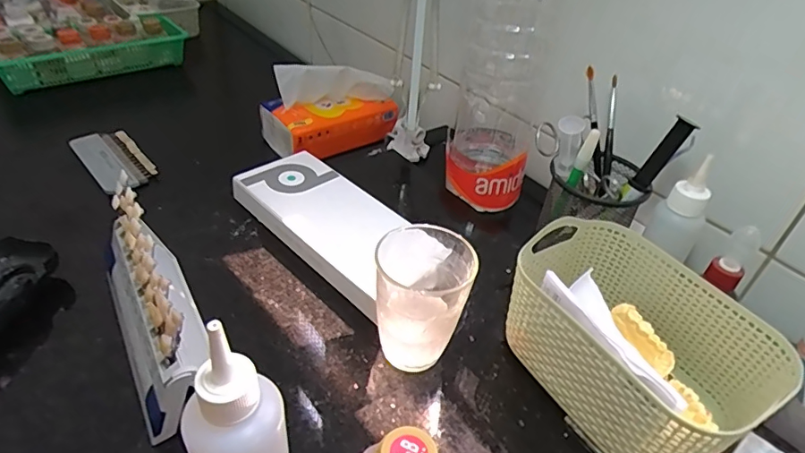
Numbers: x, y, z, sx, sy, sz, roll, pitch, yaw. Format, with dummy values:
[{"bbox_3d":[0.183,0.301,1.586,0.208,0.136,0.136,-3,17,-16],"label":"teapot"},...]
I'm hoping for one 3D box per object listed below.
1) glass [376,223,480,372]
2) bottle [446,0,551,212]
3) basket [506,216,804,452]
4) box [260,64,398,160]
[{"bbox_3d":[0.013,0.054,0.362,0.066,0.095,0.065,14,38,9],"label":"glass"},{"bbox_3d":[0.107,-0.166,0.500,0.082,0.300,0.085,17,39,13],"label":"bottle"},{"bbox_3d":[0.159,0.082,0.357,0.120,0.087,0.163,-18,44,-29],"label":"basket"},{"bbox_3d":[-0.103,-0.173,0.715,0.172,0.104,0.094,-24,48,-32],"label":"box"}]

